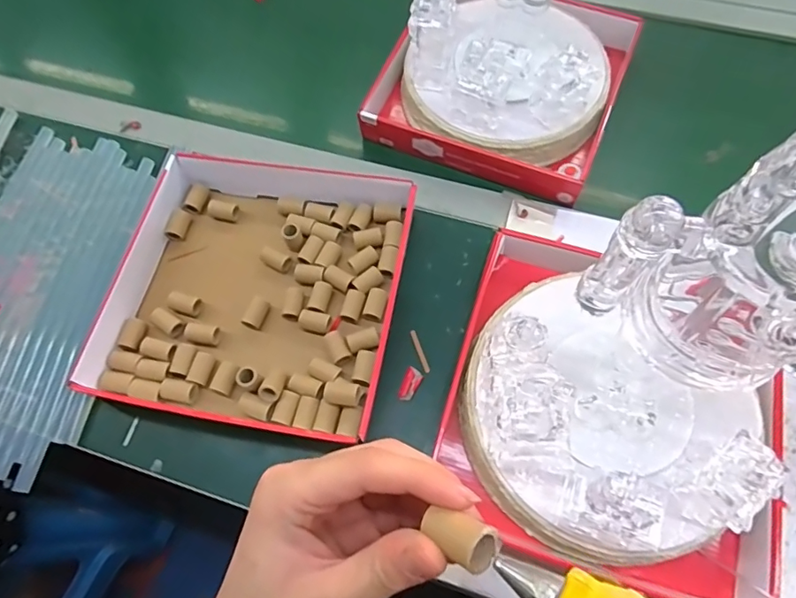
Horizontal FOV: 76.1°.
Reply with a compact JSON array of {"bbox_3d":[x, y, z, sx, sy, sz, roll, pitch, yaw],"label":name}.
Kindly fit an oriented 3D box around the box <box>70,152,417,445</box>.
[{"bbox_3d":[-0.119,-0.017,0.447,0.238,0.038,0.247,9,66,6],"label":"box"}]

